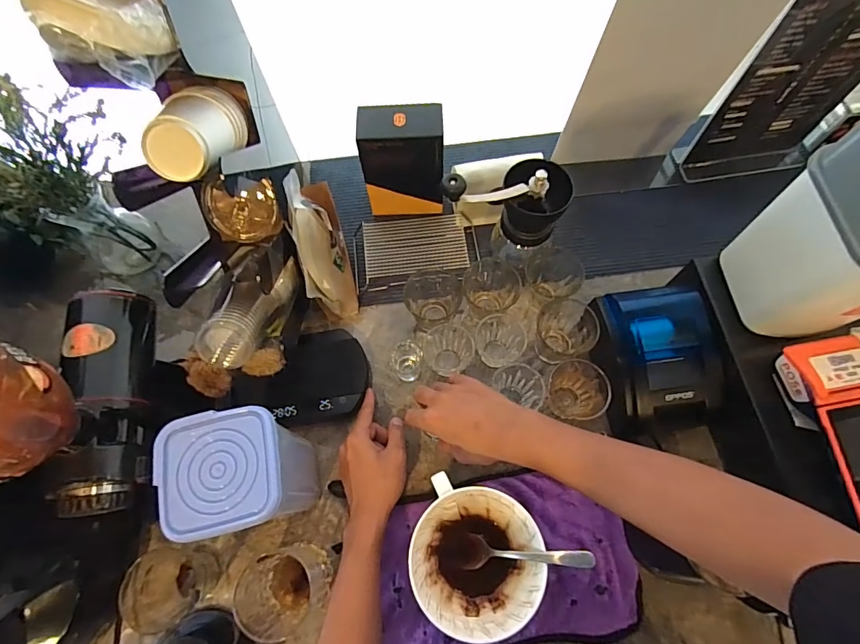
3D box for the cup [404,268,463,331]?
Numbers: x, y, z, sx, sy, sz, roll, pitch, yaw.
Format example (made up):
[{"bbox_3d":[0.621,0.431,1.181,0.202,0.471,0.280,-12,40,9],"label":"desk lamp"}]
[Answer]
[{"bbox_3d":[0.006,-0.029,0.610,0.072,0.087,0.077,0,68,1],"label":"cup"}]

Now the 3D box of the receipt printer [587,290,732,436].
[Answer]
[{"bbox_3d":[0.289,0.049,0.553,0.143,0.102,0.169,-9,68,-2],"label":"receipt printer"}]

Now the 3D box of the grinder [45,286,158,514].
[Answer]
[{"bbox_3d":[-0.318,0.072,0.421,0.058,0.060,0.215,-11,68,-4],"label":"grinder"}]

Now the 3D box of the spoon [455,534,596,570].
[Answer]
[{"bbox_3d":[0.079,0.205,0.375,0.123,0.014,0.026,-14,66,32],"label":"spoon"}]

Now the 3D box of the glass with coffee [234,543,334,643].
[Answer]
[{"bbox_3d":[-0.161,0.299,0.480,0.076,0.083,0.084,41,74,16],"label":"glass with coffee"}]

